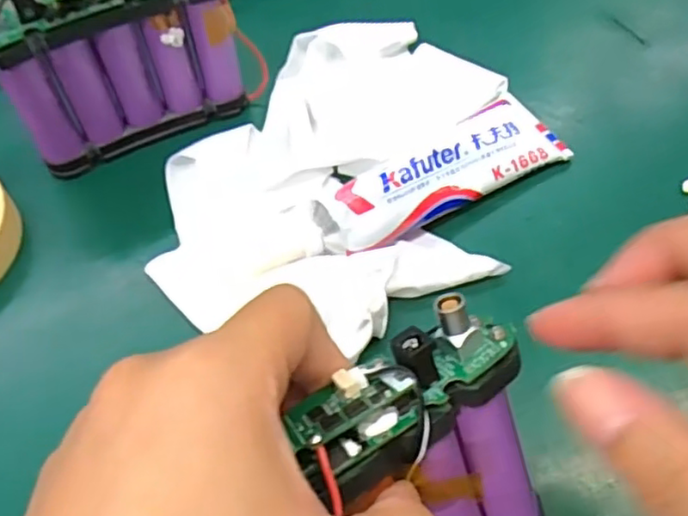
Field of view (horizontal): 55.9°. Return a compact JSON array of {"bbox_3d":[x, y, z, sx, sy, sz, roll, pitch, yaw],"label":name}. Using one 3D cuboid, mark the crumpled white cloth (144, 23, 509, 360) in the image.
[{"bbox_3d":[-0.004,-0.052,0.320,0.151,0.022,0.196,9,58,7],"label":"crumpled white cloth"}]

